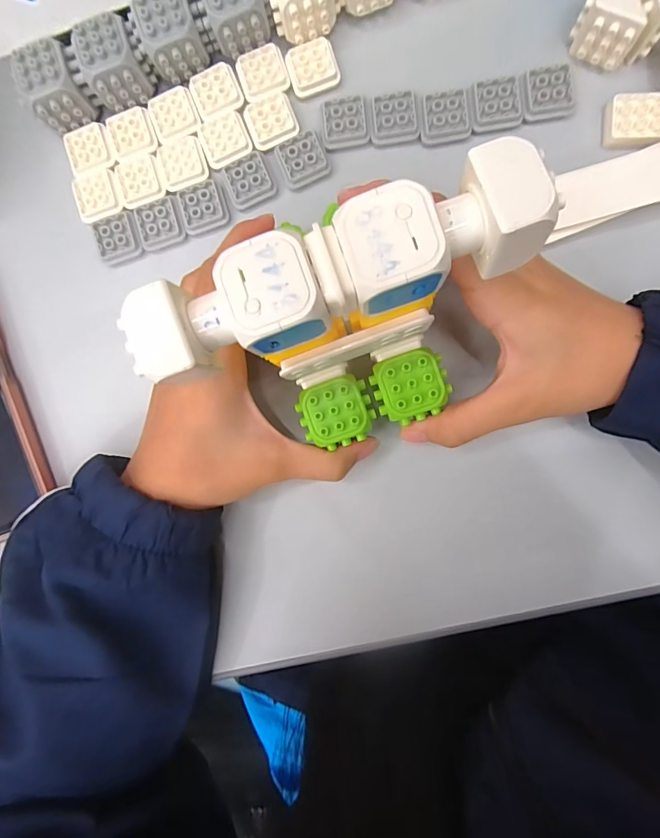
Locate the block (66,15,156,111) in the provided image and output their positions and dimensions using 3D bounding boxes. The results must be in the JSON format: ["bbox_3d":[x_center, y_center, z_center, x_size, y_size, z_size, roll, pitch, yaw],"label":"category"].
[{"bbox_3d":[-0.123,-0.198,0.239,0.035,0.027,0.031,-20,90,5],"label":"block"}]

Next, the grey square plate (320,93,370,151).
[{"bbox_3d":[0.008,-0.170,0.242,0.025,0.004,0.028,-9,91,5],"label":"grey square plate"}]

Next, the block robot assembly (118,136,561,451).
[{"bbox_3d":[0.010,-0.028,0.170,0.131,0.089,0.071,-20,90,5],"label":"block robot assembly"}]

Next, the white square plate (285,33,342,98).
[{"bbox_3d":[-0.010,-0.202,0.244,0.027,0.005,0.026,-16,90,5],"label":"white square plate"}]

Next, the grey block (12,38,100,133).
[{"bbox_3d":[-0.155,-0.189,0.242,0.028,0.027,0.031,-16,90,5],"label":"grey block"}]

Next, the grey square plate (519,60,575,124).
[{"bbox_3d":[0.119,-0.178,0.231,0.030,0.008,0.026,-8,91,5],"label":"grey square plate"}]

